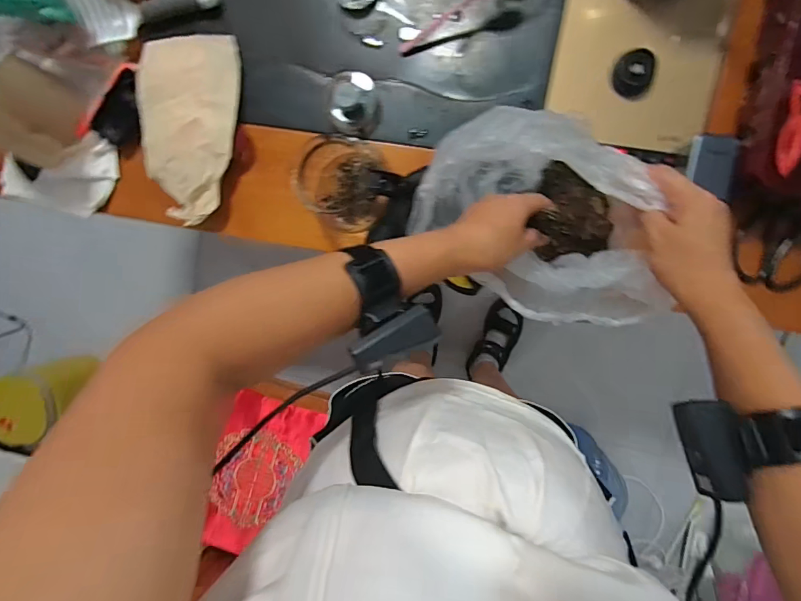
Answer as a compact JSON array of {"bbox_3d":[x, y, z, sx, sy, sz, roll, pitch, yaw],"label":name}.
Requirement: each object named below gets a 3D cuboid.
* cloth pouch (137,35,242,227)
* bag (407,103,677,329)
[{"bbox_3d":[-0.303,-0.245,0.602,0.142,0.032,0.254,2,96,7],"label":"cloth pouch"},{"bbox_3d":[0.148,-0.081,0.464,0.249,0.185,0.167,37,99,3],"label":"bag"}]

